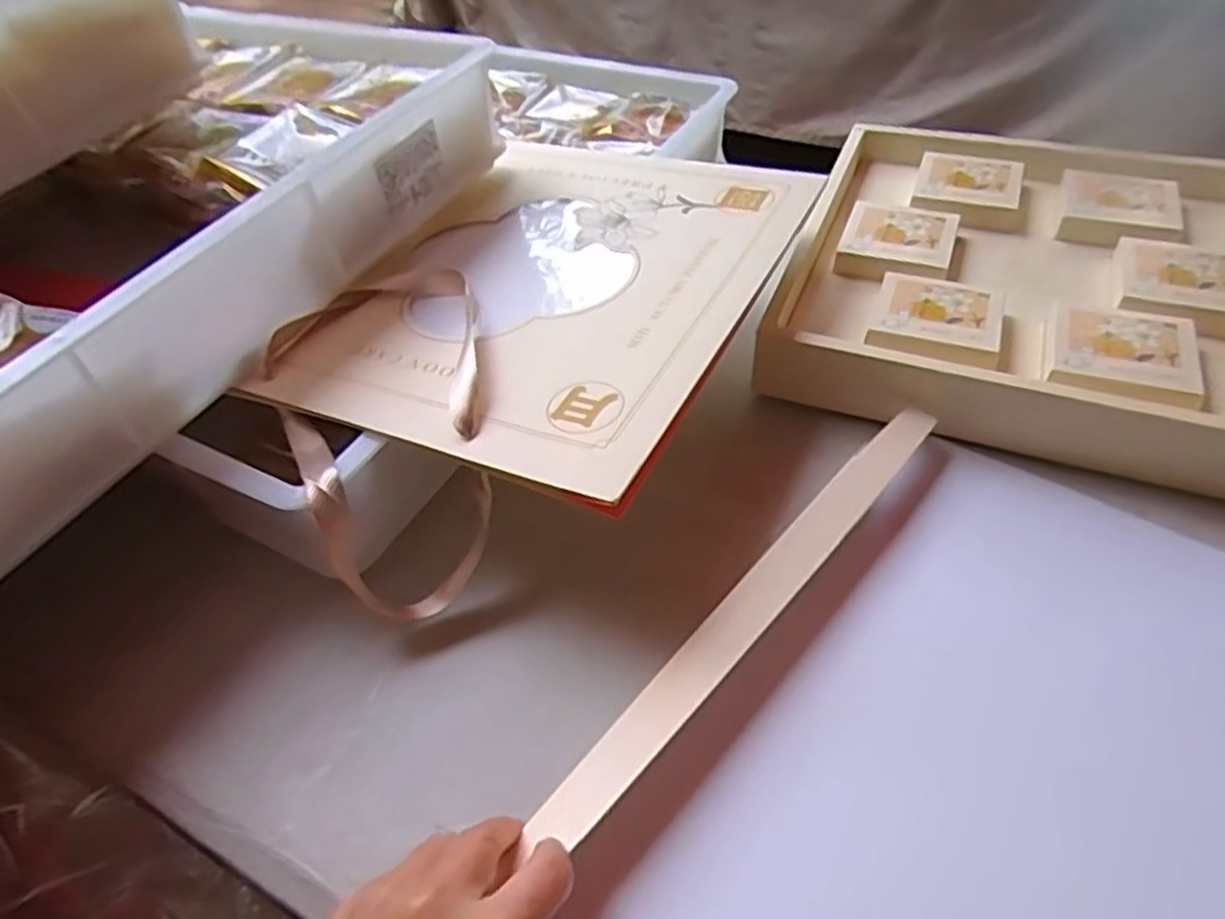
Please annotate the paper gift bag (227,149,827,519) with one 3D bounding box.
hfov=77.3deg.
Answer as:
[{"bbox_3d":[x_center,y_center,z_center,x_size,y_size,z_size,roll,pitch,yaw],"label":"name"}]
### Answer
[{"bbox_3d":[-0.037,-0.123,0.532,0.272,0.030,0.346,19,51,21],"label":"paper gift bag"}]

